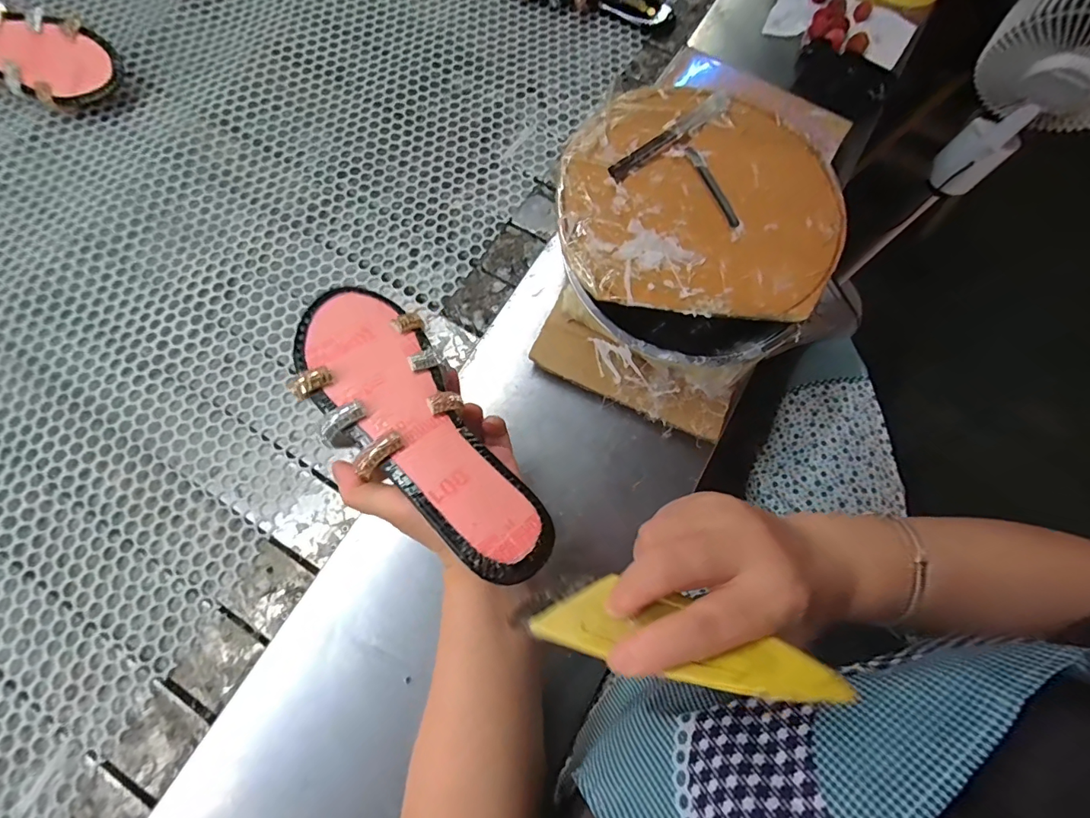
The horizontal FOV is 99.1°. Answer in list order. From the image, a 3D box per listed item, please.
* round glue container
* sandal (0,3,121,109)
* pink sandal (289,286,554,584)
[{"bbox_3d":[0.128,-0.159,0.418,0.234,0.059,0.244,0,75,-1],"label":"round glue container"},{"bbox_3d":[-0.608,-0.406,0.509,0.234,0.049,0.087,17,75,-12],"label":"sandal"},{"bbox_3d":[-0.089,0.011,0.307,0.087,0.032,0.231,-32,70,-28],"label":"pink sandal"}]

